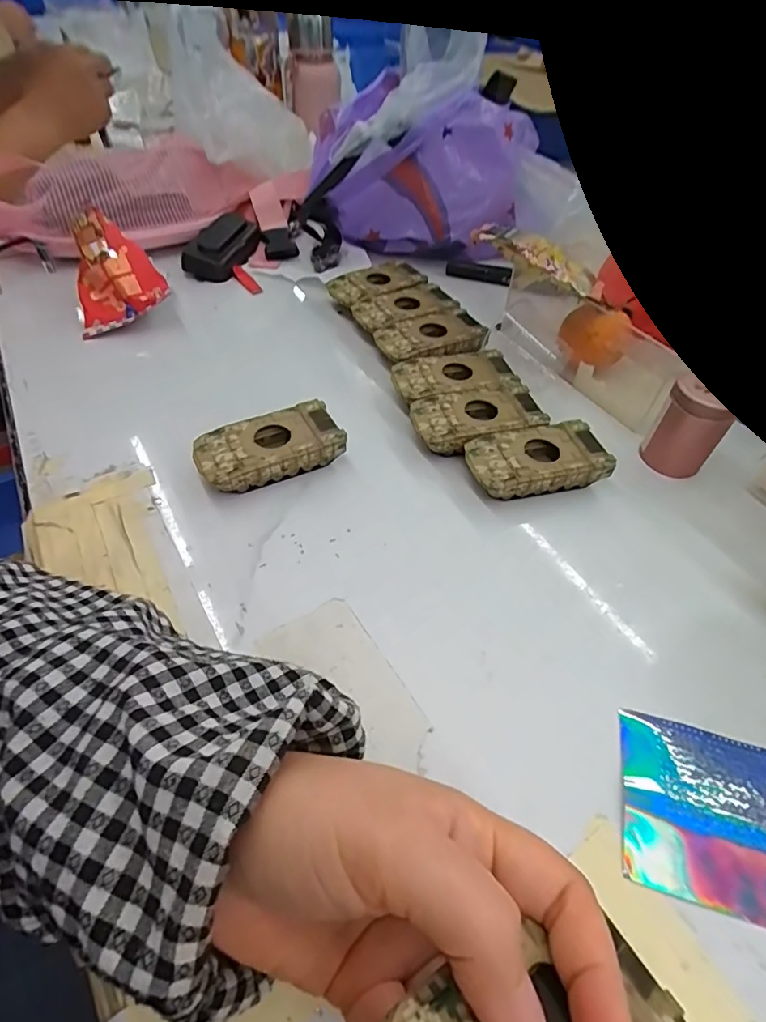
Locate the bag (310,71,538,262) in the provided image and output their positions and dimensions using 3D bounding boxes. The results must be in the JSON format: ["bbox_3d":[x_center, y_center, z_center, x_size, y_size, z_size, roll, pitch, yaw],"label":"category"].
[{"bbox_3d":[0.038,-0.364,0.549,0.208,0.129,0.124,-14,51,-15],"label":"bag"}]

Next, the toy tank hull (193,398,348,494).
[{"bbox_3d":[-0.078,-0.042,0.359,0.096,0.027,0.049,-23,54,-22],"label":"toy tank hull"}]

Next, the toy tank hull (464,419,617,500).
[{"bbox_3d":[0.107,-0.034,0.363,0.094,0.022,0.051,-8,50,-10],"label":"toy tank hull"}]

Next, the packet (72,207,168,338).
[{"bbox_3d":[-0.244,-0.217,0.467,0.079,0.031,0.104,-17,95,-14],"label":"packet"}]

